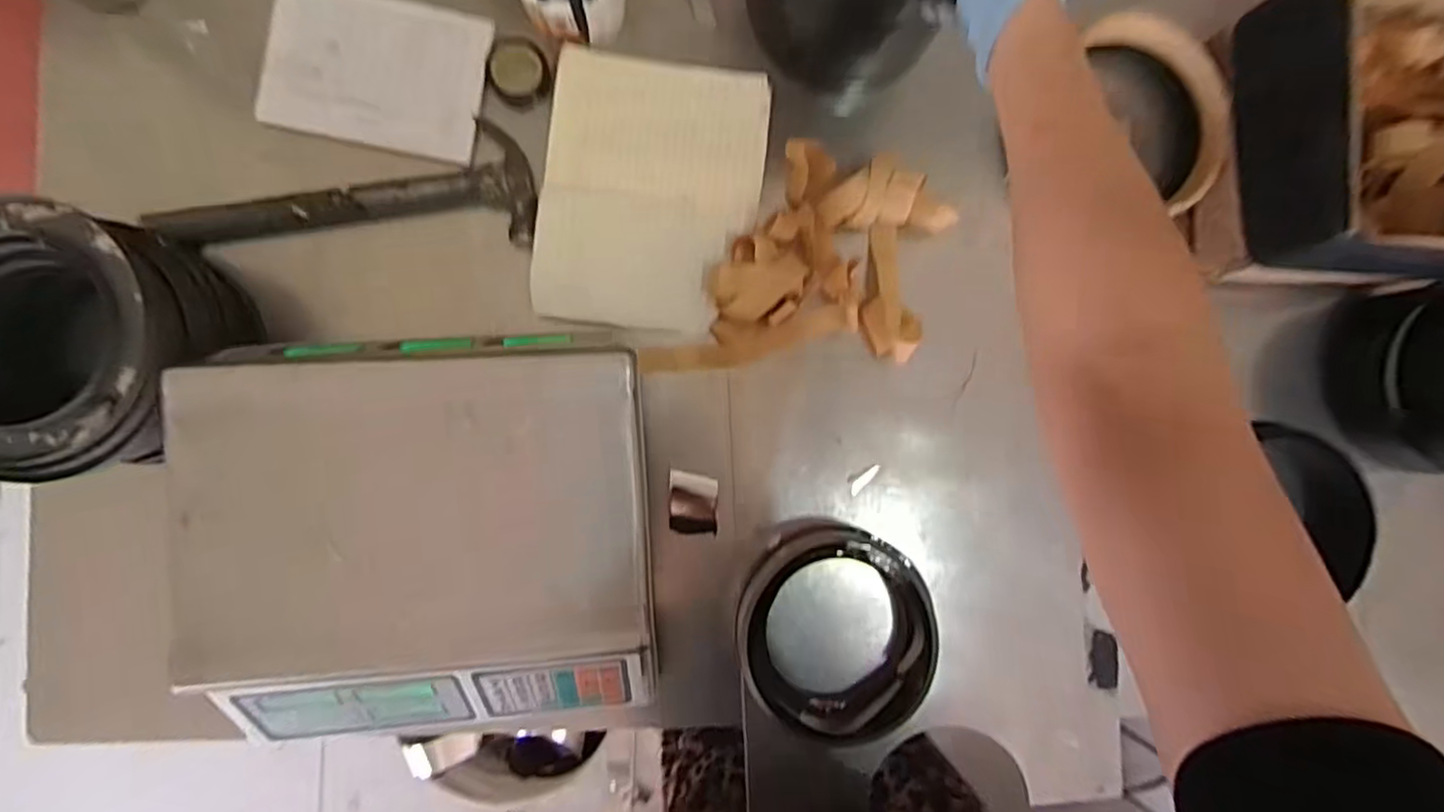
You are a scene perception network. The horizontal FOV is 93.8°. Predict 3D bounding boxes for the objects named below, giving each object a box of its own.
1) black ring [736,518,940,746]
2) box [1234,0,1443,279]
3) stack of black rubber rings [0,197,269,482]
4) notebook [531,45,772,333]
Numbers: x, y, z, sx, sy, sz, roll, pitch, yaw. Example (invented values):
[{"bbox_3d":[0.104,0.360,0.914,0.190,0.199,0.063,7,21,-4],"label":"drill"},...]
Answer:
[{"bbox_3d":[0.102,0.206,0.612,0.175,0.048,0.184,17,89,-4],"label":"black ring"},{"bbox_3d":[0.592,-0.239,0.585,0.236,0.109,0.252,-4,90,-4],"label":"box"},{"bbox_3d":[-0.488,-0.045,0.526,0.190,0.133,0.187,-11,91,-4],"label":"stack of black rubber rings"},{"bbox_3d":[-0.064,-0.195,0.616,0.191,0.019,0.241,6,89,-4],"label":"notebook"}]

